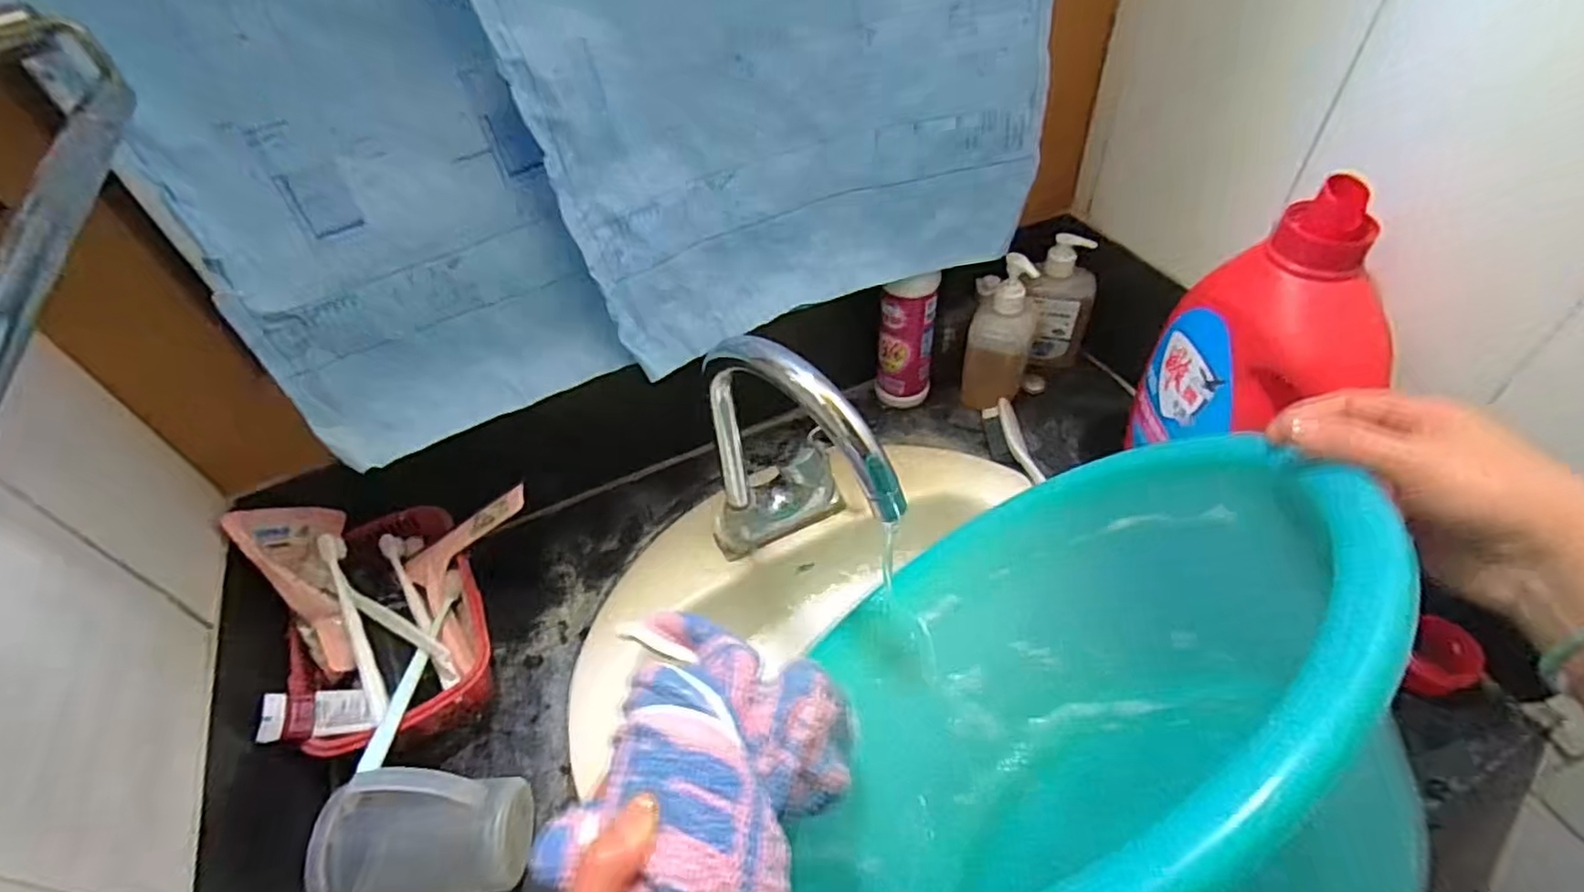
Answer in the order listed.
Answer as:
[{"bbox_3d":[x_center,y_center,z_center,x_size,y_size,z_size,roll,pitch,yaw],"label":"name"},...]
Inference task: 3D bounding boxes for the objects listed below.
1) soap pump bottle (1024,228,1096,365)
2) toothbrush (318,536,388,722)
[{"bbox_3d":[0.310,-0.162,0.805,0.077,0.159,0.053,-3,27,3],"label":"soap pump bottle"},{"bbox_3d":[-0.362,0.148,0.574,0.015,0.019,0.174,-25,67,-16],"label":"toothbrush"}]

